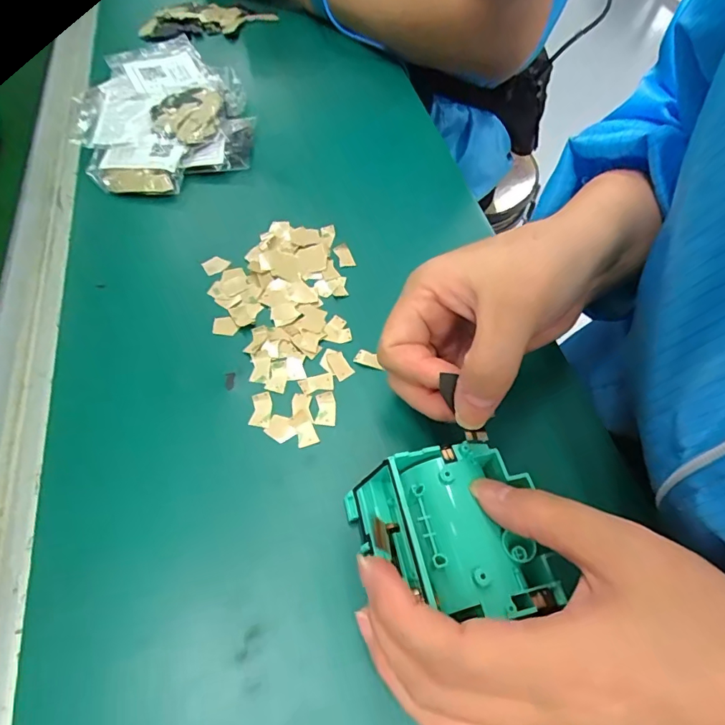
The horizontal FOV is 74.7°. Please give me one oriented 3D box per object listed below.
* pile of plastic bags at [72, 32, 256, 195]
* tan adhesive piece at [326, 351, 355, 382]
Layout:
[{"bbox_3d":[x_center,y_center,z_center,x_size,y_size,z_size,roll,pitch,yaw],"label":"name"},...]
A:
[{"bbox_3d":[-0.166,-0.215,0.401,0.130,0.026,0.201,-13,59,-11],"label":"pile of plastic bags"},{"bbox_3d":[-0.014,0.001,0.287,0.011,0.004,0.019,-27,63,-18],"label":"tan adhesive piece"}]

